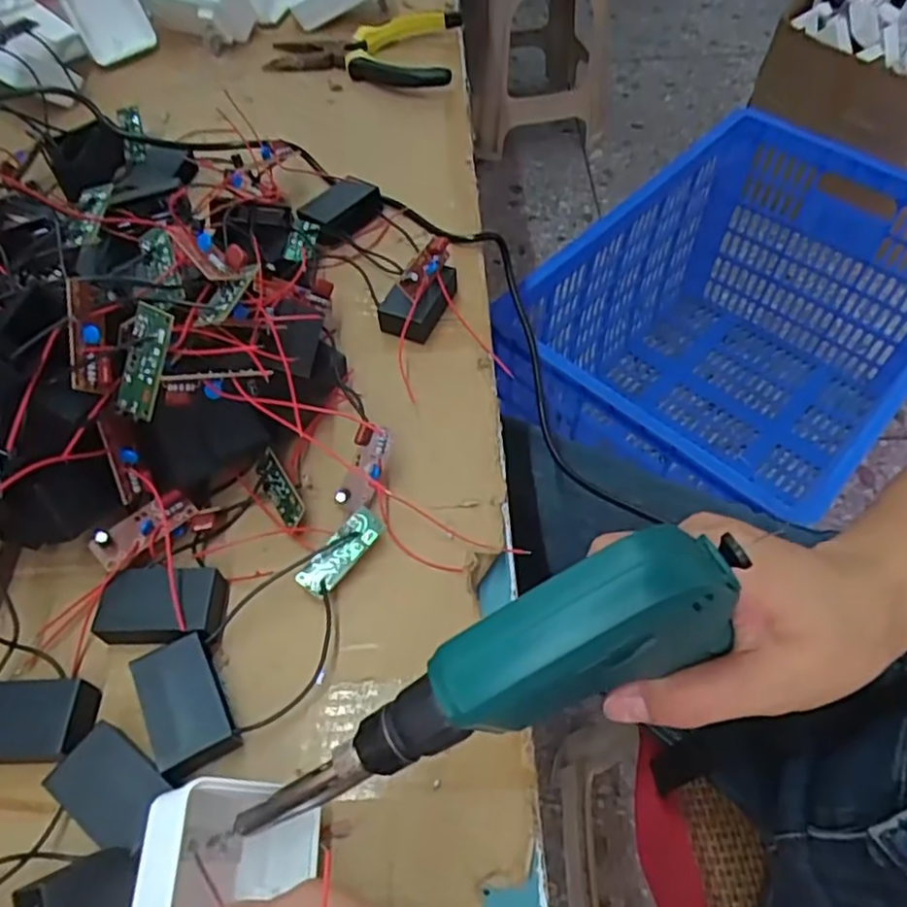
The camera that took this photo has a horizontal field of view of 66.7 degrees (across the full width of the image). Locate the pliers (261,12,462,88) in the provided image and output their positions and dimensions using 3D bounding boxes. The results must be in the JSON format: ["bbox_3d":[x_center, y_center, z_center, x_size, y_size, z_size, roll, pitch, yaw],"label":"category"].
[{"bbox_3d":[-0.075,-0.323,0.554,0.150,0.025,0.103,4,56,3],"label":"pliers"}]

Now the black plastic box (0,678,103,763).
[{"bbox_3d":[-0.171,0.107,0.276,0.053,0.017,0.029,0,56,1],"label":"black plastic box"}]

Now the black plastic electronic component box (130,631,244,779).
[{"bbox_3d":[-0.107,0.101,0.278,0.030,0.017,0.050,-26,60,-16],"label":"black plastic electronic component box"}]

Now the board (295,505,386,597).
[{"bbox_3d":[-0.051,0.044,0.312,0.016,0.004,0.044,40,73,6],"label":"board"}]

